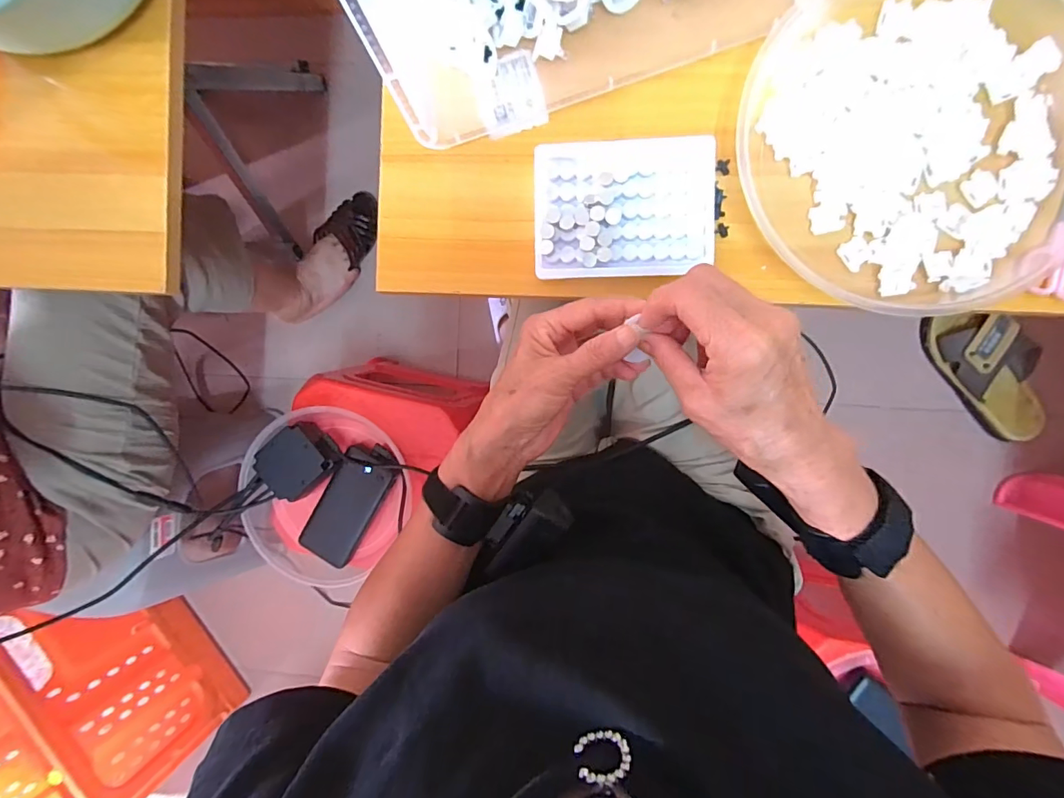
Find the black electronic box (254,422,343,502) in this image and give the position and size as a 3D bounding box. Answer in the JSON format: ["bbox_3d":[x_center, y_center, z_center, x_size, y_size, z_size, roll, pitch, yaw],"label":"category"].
[{"bbox_3d":[-0.305,0.080,0.605,0.089,0.036,0.081,-41,90,6],"label":"black electronic box"}]

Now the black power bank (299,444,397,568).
[{"bbox_3d":[-0.245,0.142,0.618,0.079,0.021,0.160,30,96,3],"label":"black power bank"}]

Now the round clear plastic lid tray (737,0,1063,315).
[{"bbox_3d":[0.265,-0.183,0.323,0.235,0.036,0.236,0,94,5],"label":"round clear plastic lid tray"}]

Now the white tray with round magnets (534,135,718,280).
[{"bbox_3d":[0.068,-0.142,0.347,0.130,0.014,0.097,-1,94,5],"label":"white tray with round magnets"}]

